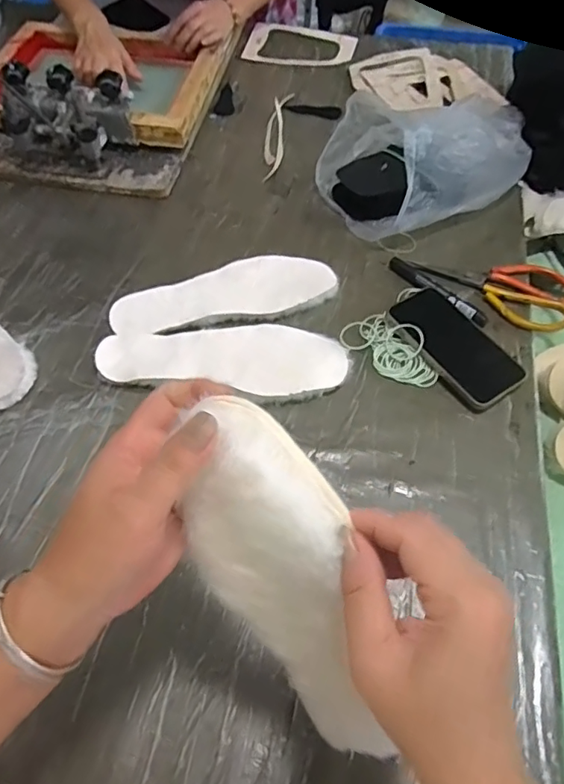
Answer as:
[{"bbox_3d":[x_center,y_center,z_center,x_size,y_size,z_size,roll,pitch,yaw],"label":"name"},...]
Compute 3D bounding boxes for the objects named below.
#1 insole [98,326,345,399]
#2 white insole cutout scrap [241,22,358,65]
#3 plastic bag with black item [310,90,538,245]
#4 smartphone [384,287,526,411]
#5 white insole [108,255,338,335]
[{"bbox_3d":[-0.065,-0.038,0.587,0.268,0.020,0.091,7,57,4],"label":"insole"},{"bbox_3d":[0.036,-0.658,1.002,0.203,0.007,0.138,12,60,7],"label":"white insole cutout scrap"},{"bbox_3d":[0.200,-0.342,0.736,0.285,0.101,0.216,-26,59,-15],"label":"plastic bag with black item"},{"bbox_3d":[0.189,-0.052,0.581,0.073,0.013,0.153,-34,65,-9],"label":"smartphone"},{"bbox_3d":[-0.070,-0.122,0.637,0.264,0.006,0.086,-10,63,-6],"label":"white insole"}]

